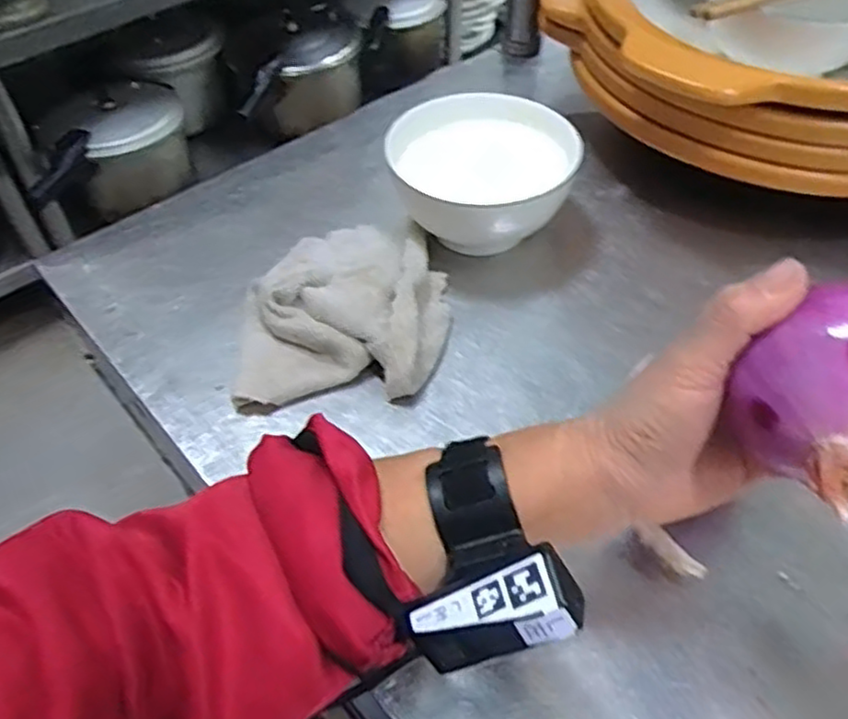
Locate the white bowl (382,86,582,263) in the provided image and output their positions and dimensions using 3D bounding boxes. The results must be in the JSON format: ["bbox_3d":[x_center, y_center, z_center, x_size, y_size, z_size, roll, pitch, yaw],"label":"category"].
[{"bbox_3d":[0.044,-0.134,0.547,0.125,0.079,0.125,-2,48,2],"label":"white bowl"}]

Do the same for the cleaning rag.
[{"bbox_3d":[-0.051,-0.045,0.496,0.129,0.033,0.172,-1,48,2],"label":"cleaning rag"}]

